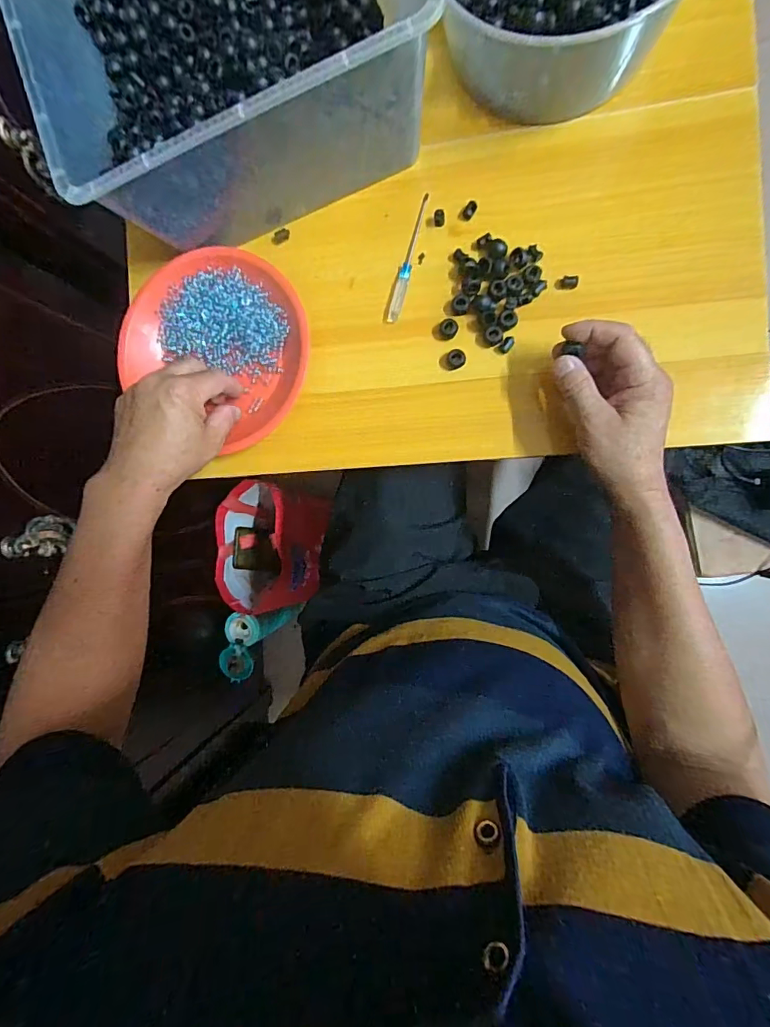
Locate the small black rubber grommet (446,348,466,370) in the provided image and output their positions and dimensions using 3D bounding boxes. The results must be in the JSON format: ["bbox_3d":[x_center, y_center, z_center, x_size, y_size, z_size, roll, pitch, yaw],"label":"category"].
[{"bbox_3d":[0.067,-0.146,0.435,0.018,0.012,0.018,0,90,9],"label":"small black rubber grommet"}]

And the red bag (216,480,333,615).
[{"bbox_3d":[-0.215,0.066,0.823,0.157,0.117,0.217,1,90,9],"label":"red bag"}]

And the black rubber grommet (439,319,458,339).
[{"bbox_3d":[0.060,-0.174,0.432,0.018,0.013,0.014,-25,86,8],"label":"black rubber grommet"}]

